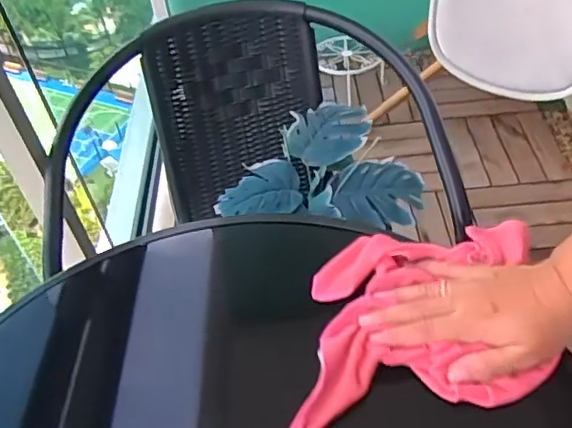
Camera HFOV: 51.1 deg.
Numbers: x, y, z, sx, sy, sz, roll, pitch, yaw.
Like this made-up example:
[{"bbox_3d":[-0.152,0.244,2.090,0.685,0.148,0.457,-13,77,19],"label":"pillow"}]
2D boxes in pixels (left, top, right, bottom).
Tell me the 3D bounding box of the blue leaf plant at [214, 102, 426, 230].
[{"bbox_3d":[0.054,-0.057,0.804,0.257,0.081,0.200,8,49,14],"label":"blue leaf plant"}]

